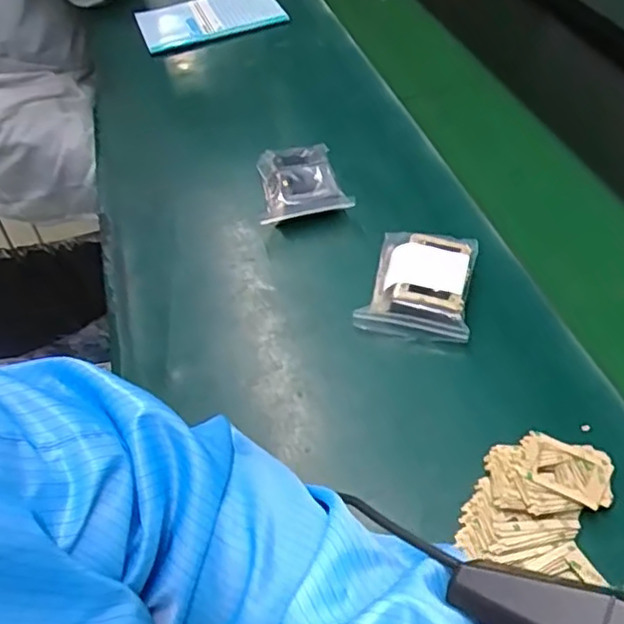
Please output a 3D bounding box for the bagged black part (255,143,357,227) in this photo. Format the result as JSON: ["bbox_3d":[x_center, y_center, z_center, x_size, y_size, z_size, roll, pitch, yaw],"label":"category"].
[{"bbox_3d":[-0.008,-0.127,0.629,0.087,0.034,0.093,-6,47,-1],"label":"bagged black part"}]

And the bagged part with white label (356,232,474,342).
[{"bbox_3d":[0.091,-0.025,0.532,0.084,0.033,0.099,12,49,15],"label":"bagged part with white label"}]

